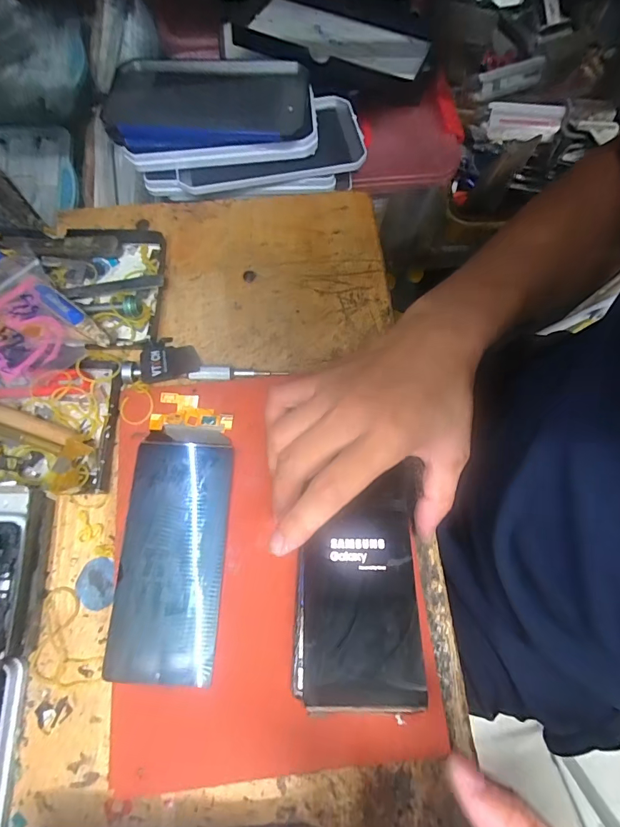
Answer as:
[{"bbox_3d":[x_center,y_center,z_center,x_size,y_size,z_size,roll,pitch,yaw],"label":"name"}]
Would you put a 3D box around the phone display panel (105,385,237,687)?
[{"bbox_3d":[-0.091,0.078,0.273,0.067,0.006,0.184,4,73,-1],"label":"phone display panel"}]

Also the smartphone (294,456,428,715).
[{"bbox_3d":[0.031,0.100,0.247,0.073,0.006,0.138,4,64,1],"label":"smartphone"}]

